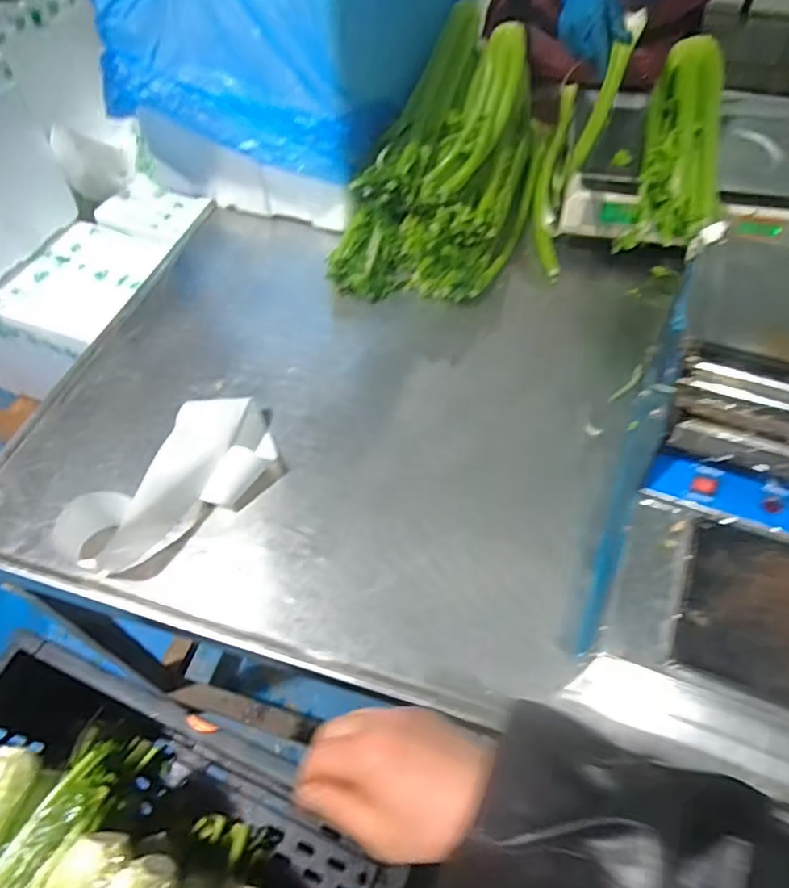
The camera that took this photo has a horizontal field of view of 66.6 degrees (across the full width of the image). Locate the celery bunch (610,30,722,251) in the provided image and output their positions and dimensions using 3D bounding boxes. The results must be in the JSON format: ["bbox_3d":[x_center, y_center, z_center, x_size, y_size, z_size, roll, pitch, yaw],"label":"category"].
[{"bbox_3d":[0.370,-0.391,0.765,0.094,0.082,0.386,16,56,12],"label":"celery bunch"}]

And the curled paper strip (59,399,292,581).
[{"bbox_3d":[-0.225,0.036,0.621,0.234,0.072,0.099,-38,62,-23],"label":"curled paper strip"}]

